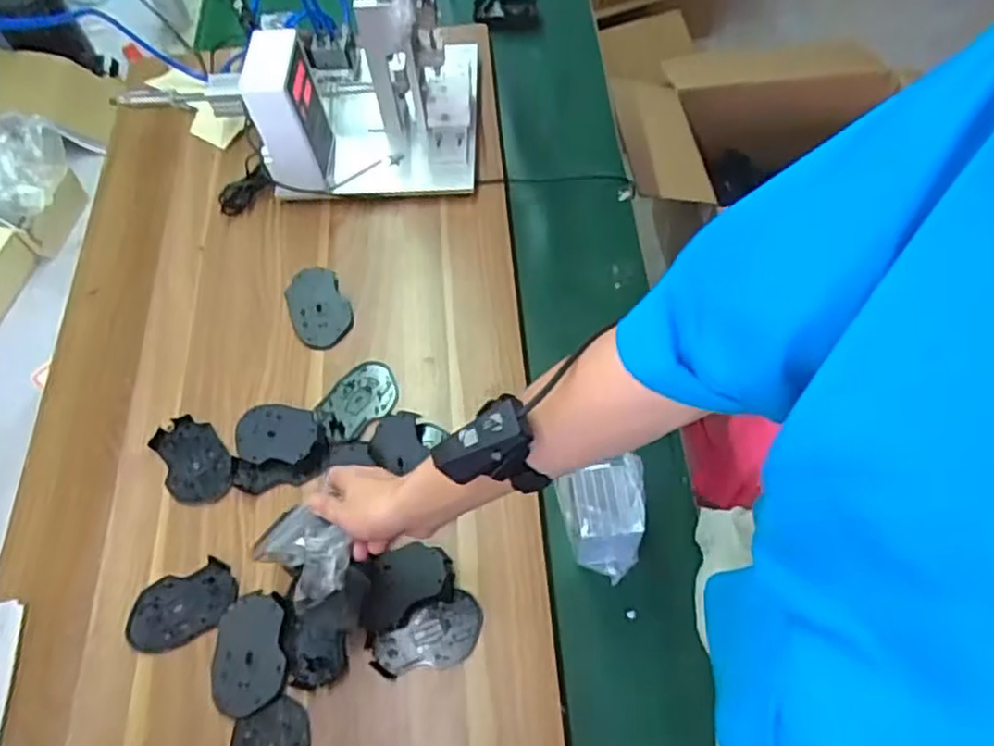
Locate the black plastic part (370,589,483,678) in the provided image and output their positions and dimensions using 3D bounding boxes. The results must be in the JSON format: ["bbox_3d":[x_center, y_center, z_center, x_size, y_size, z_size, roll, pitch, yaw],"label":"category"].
[{"bbox_3d":[-0.067,0.271,0.732,0.113,0.011,0.061,-26,63,-11],"label":"black plastic part"}]

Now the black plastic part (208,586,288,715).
[{"bbox_3d":[-0.252,0.283,0.729,0.072,0.008,0.114,-8,61,-2],"label":"black plastic part"}]

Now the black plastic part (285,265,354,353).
[{"bbox_3d":[-0.235,-0.087,0.942,0.074,0.013,0.122,-24,63,-10],"label":"black plastic part"}]

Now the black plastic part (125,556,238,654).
[{"bbox_3d":[-0.339,0.251,0.773,0.118,0.006,0.074,-27,62,-7],"label":"black plastic part"}]

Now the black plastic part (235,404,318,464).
[{"bbox_3d":[-0.262,0.072,0.853,0.108,0.010,0.070,3,67,21],"label":"black plastic part"}]

